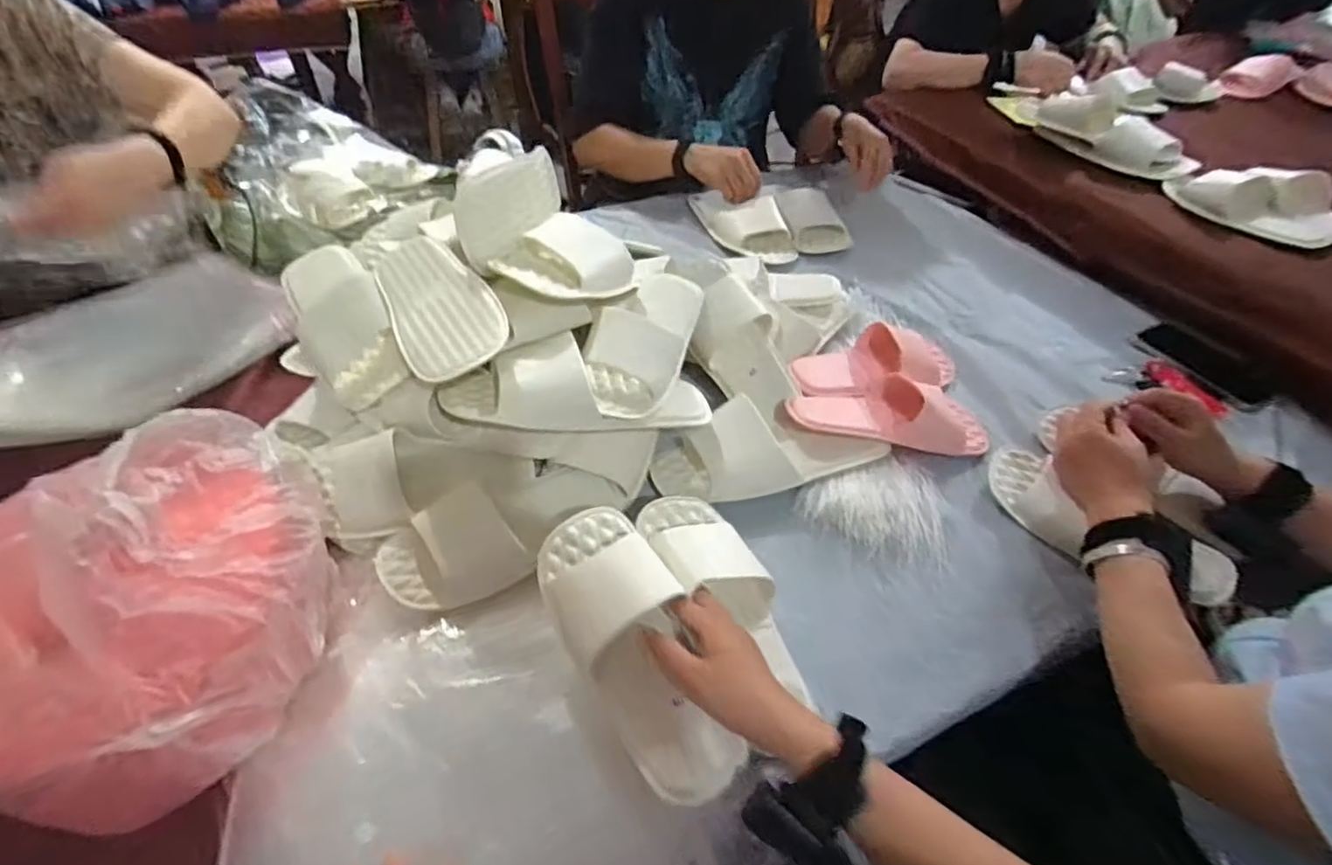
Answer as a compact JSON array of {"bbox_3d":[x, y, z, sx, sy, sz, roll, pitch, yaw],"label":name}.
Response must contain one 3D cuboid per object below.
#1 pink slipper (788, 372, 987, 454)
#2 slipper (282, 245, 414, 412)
[{"bbox_3d":[0.261,-0.033,0.743,0.230,0.054,0.088,2,46,1],"label":"pink slipper"},{"bbox_3d":[-0.359,-0.126,0.709,0.092,0.081,0.245,-23,50,-22],"label":"slipper"}]

